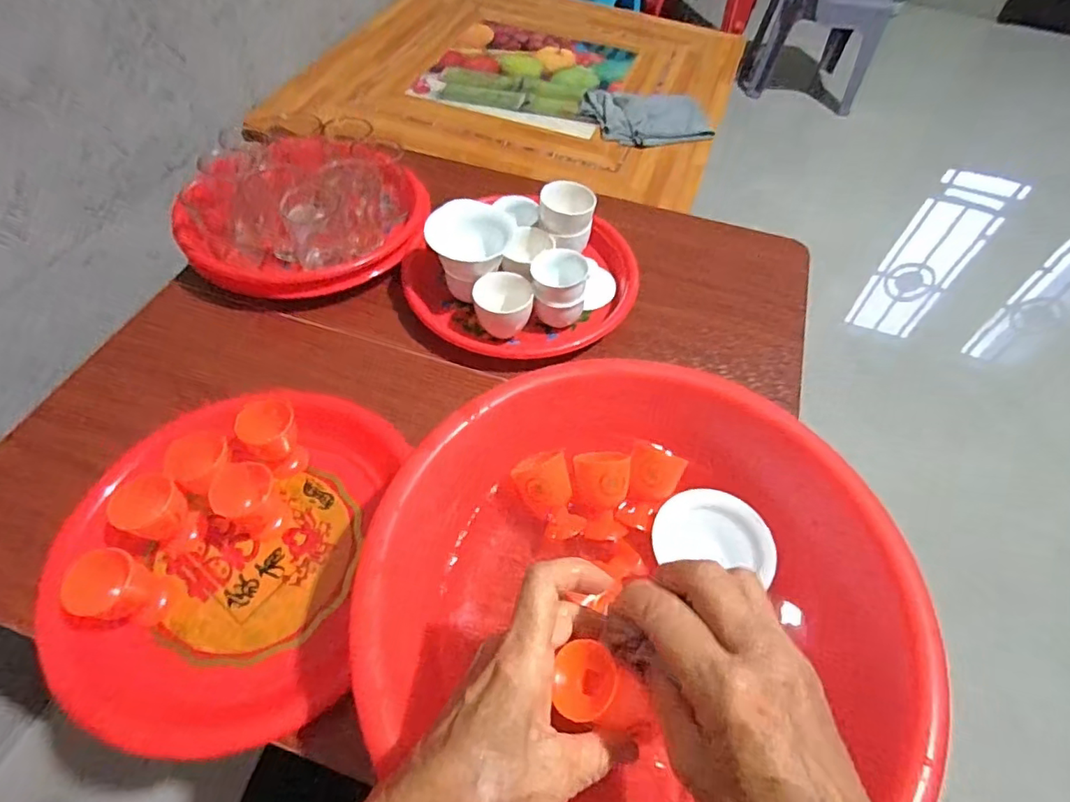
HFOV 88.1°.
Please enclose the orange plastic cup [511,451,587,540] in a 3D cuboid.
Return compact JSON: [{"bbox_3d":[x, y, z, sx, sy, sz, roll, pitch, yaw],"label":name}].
[{"bbox_3d":[0.009,0.071,0.397,0.040,0.038,0.052,-21,59,-16],"label":"orange plastic cup"}]

